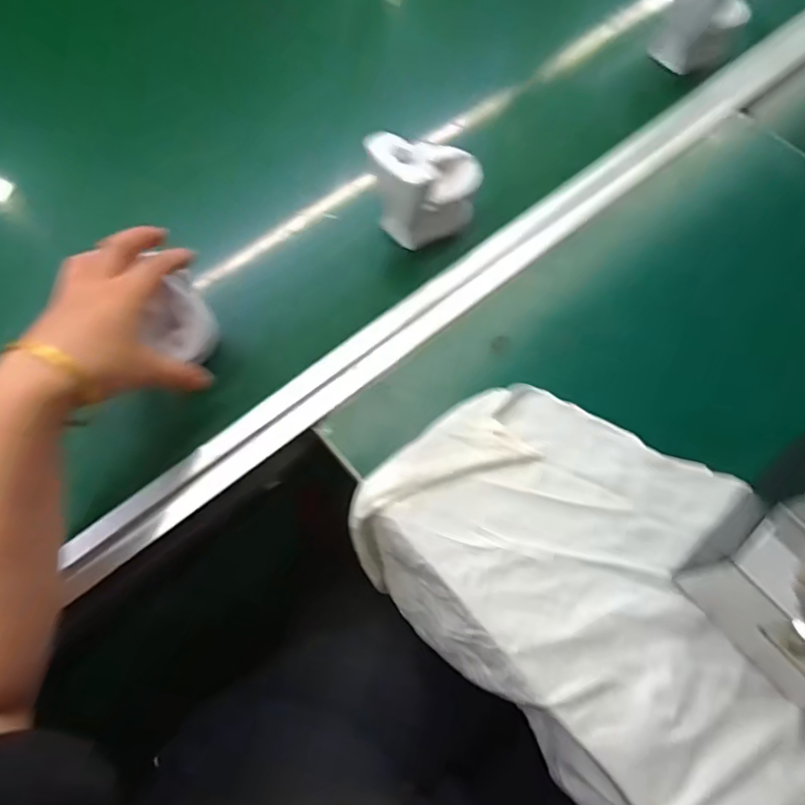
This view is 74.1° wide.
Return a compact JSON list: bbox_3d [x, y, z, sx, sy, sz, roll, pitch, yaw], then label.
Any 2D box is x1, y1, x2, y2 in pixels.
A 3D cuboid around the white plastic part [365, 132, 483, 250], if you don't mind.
[{"bbox_3d":[0.022,-0.202,0.490,0.108,0.096,0.061,-17,68,-10],"label":"white plastic part"}]

